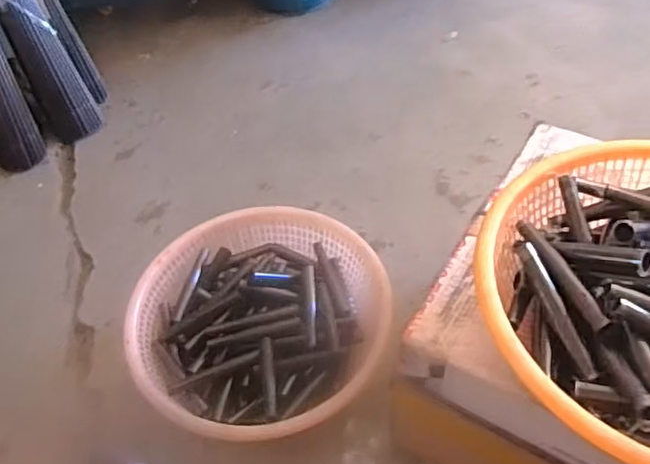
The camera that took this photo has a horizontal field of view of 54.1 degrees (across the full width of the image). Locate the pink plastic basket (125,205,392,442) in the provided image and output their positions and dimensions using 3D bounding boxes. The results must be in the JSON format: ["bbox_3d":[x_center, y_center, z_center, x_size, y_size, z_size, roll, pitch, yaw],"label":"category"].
[{"bbox_3d":[-0.105,0.145,1.052,0.395,0.129,0.389,-3,50,4],"label":"pink plastic basket"}]

